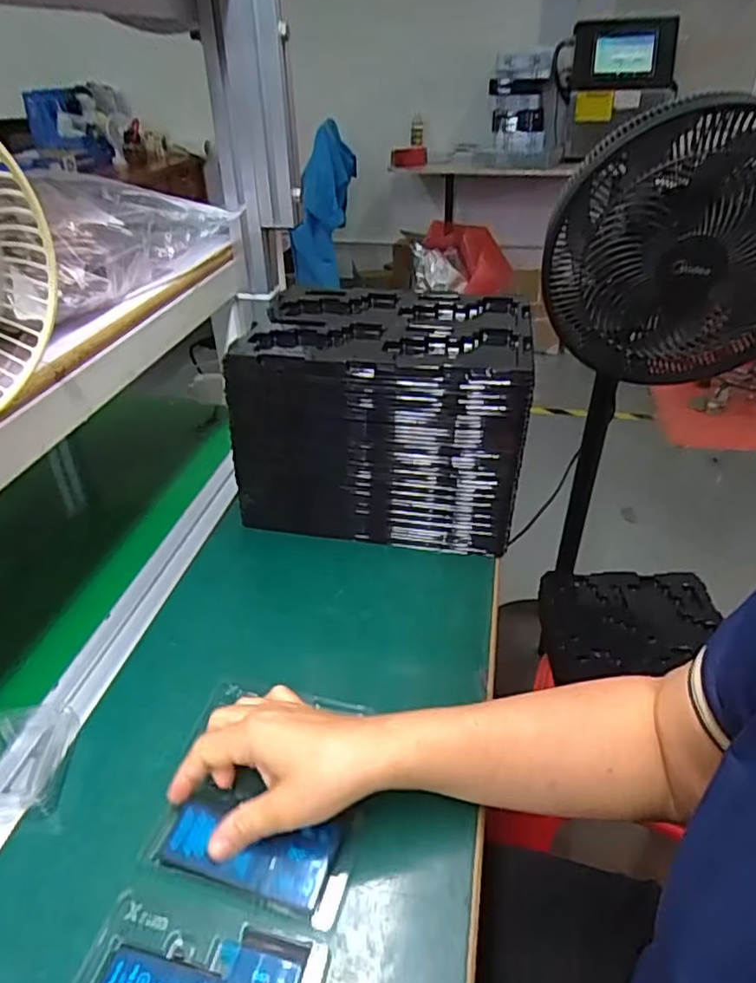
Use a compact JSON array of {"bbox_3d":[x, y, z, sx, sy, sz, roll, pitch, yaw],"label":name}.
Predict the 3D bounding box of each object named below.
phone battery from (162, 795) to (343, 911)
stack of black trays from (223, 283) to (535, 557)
[{"bbox_3d":[-0.080,0.220,0.395,0.103,0.011,0.045,8,35,10],"label":"phone battery"},{"bbox_3d":[0.010,-0.081,0.680,0.277,0.196,0.200,5,35,9],"label":"stack of black trays"}]

